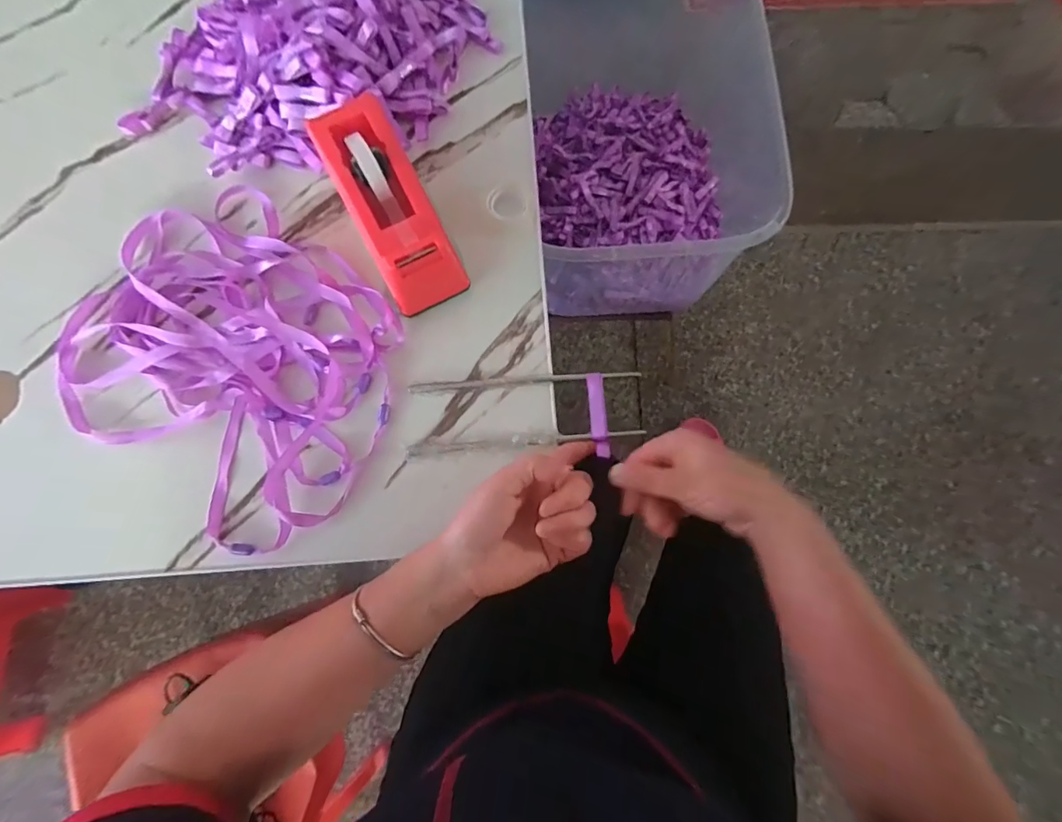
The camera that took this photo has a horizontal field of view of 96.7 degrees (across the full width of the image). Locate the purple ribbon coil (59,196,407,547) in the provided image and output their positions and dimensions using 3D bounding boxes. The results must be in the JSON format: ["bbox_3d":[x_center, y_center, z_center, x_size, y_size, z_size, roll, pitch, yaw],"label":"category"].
[{"bbox_3d":[-0.233,-0.044,0.373,0.270,0.022,0.219,35,79,7],"label":"purple ribbon coil"}]

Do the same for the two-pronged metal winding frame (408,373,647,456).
[{"bbox_3d":[-0.004,-0.001,0.371,0.181,0.011,0.059,-4,77,-1],"label":"two-pronged metal winding frame"}]

